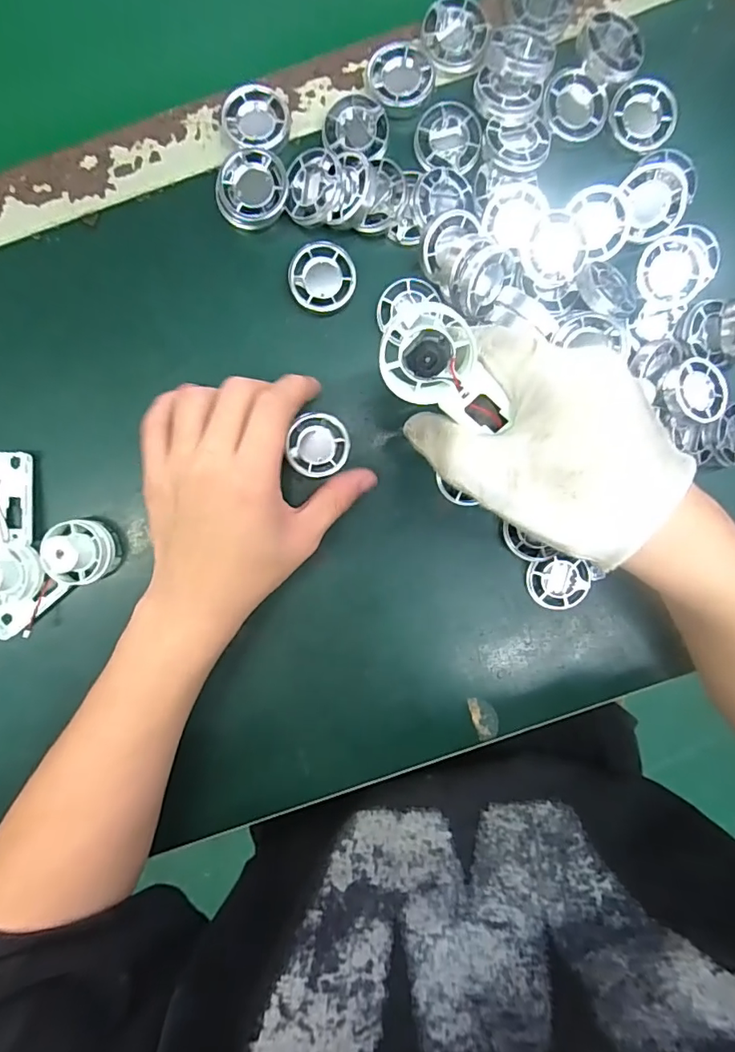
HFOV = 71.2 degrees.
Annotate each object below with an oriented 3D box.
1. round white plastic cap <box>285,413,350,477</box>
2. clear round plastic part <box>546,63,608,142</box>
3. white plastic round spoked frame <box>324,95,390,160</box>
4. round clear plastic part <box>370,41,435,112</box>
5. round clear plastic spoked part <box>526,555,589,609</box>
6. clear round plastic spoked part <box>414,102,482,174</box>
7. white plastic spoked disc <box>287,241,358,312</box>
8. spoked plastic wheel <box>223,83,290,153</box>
[{"bbox_3d":[-0.029,-0.049,0.312,0.036,0.008,0.038,0,94,-1],"label":"round white plastic cap"},{"bbox_3d":[0.120,-0.243,0.296,0.035,0.007,0.039,7,94,-1],"label":"clear round plastic part"},{"bbox_3d":[-0.006,-0.233,0.299,0.037,0.004,0.031,8,94,-2],"label":"white plastic round spoked frame"},{"bbox_3d":[0.021,-0.262,0.298,0.038,0.005,0.037,0,94,-1],"label":"round clear plastic part"},{"bbox_3d":[0.122,0.036,0.328,0.039,0.010,0.033,-3,94,-1],"label":"round clear plastic spoked part"},{"bbox_3d":[0.048,-0.227,0.301,0.037,0.005,0.036,0,94,-1],"label":"clear round plastic spoked part"},{"bbox_3d":[-0.027,-0.149,0.310,0.039,0.013,0.040,0,94,-1],"label":"white plastic spoked disc"},{"bbox_3d":[-0.065,-0.239,0.303,0.040,0.014,0.034,22,93,-2],"label":"spoked plastic wheel"}]

